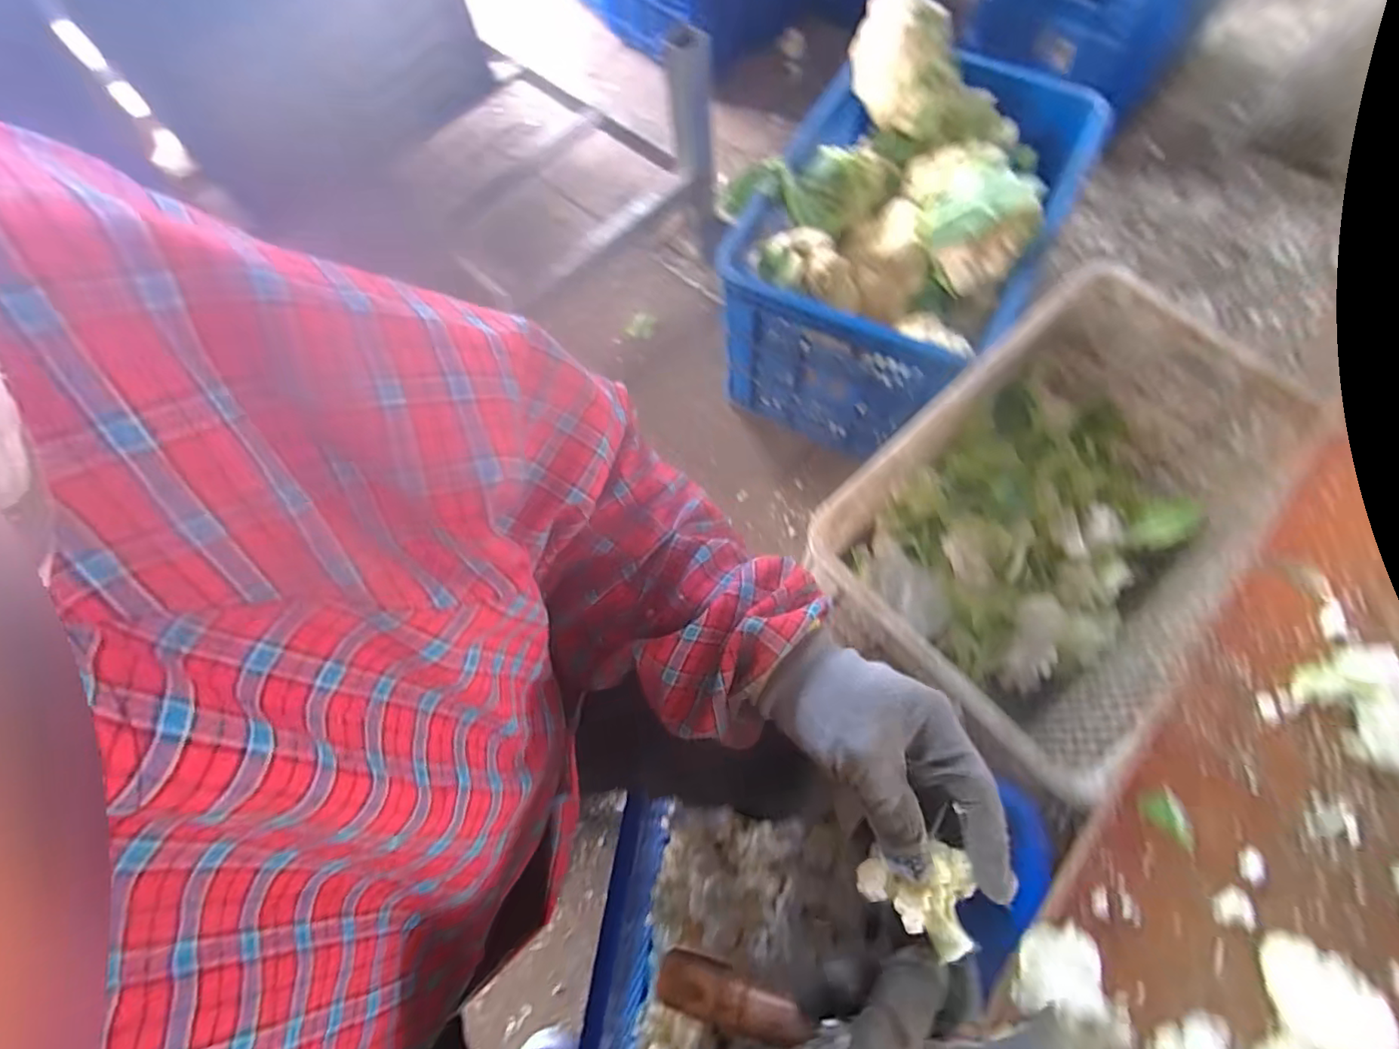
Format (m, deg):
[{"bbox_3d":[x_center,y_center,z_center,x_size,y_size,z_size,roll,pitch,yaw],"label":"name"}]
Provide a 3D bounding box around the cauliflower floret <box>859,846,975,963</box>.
[{"bbox_3d":[0.107,0.169,0.275,0.052,0.026,0.039,27,72,13],"label":"cauliflower floret"}]

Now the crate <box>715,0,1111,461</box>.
[{"bbox_3d":[0.286,-0.425,0.870,0.377,0.338,0.531,28,73,13],"label":"crate"}]

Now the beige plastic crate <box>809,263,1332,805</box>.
[{"bbox_3d":[0.409,0.001,0.699,0.532,0.236,0.335,-40,72,-12],"label":"beige plastic crate"}]

